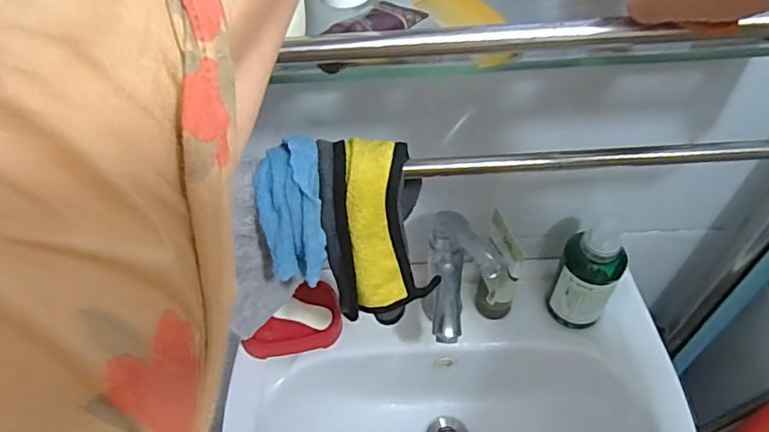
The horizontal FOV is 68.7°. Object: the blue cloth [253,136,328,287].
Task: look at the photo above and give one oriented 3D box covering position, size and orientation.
[{"bbox_3d":[-0.071,0.000,0.439,0.049,0.119,0.030,5,31,7],"label":"blue cloth"}]

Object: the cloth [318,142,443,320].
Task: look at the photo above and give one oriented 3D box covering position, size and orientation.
[{"bbox_3d":[-0.008,0.020,0.462,0.083,0.173,0.032,-10,37,4],"label":"cloth"}]

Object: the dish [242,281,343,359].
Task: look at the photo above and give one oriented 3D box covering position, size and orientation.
[{"bbox_3d":[-0.122,0.141,0.743,0.129,0.047,0.076,-13,53,-7],"label":"dish"}]

